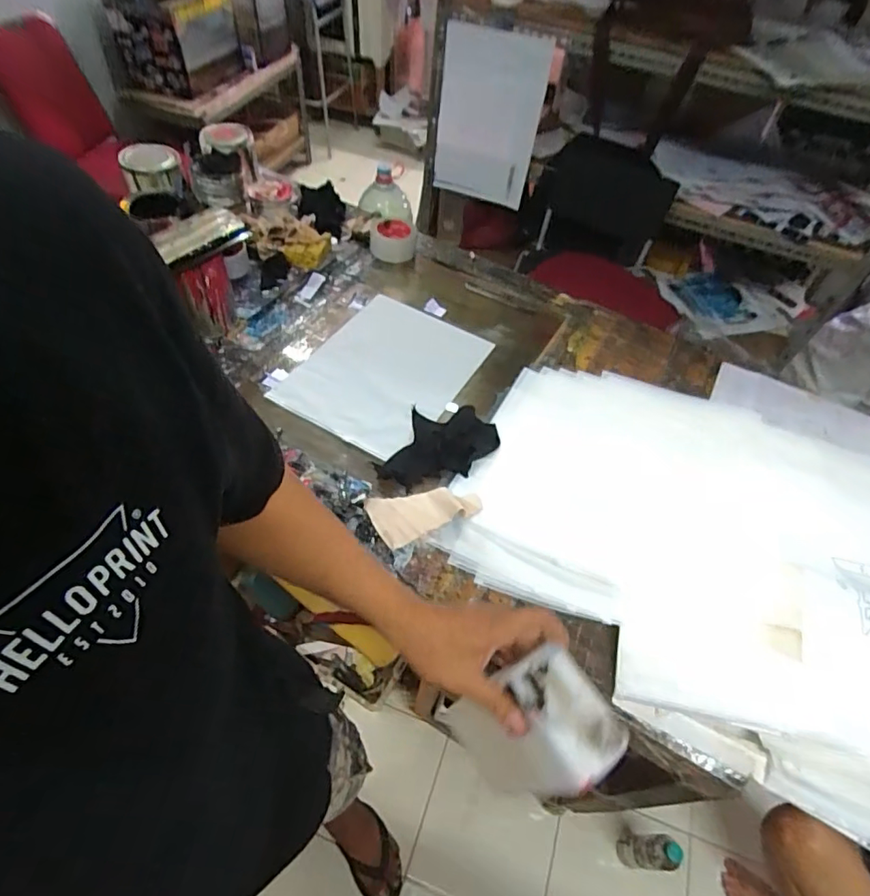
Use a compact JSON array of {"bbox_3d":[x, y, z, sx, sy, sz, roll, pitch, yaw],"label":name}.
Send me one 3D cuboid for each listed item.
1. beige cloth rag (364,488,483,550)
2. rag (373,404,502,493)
[{"bbox_3d":[-0.016,0.087,0.758,0.154,0.023,0.080,-18,55,-19],"label":"beige cloth rag"},{"bbox_3d":[0.008,0.000,0.814,0.146,0.041,0.161,22,52,12],"label":"rag"}]

